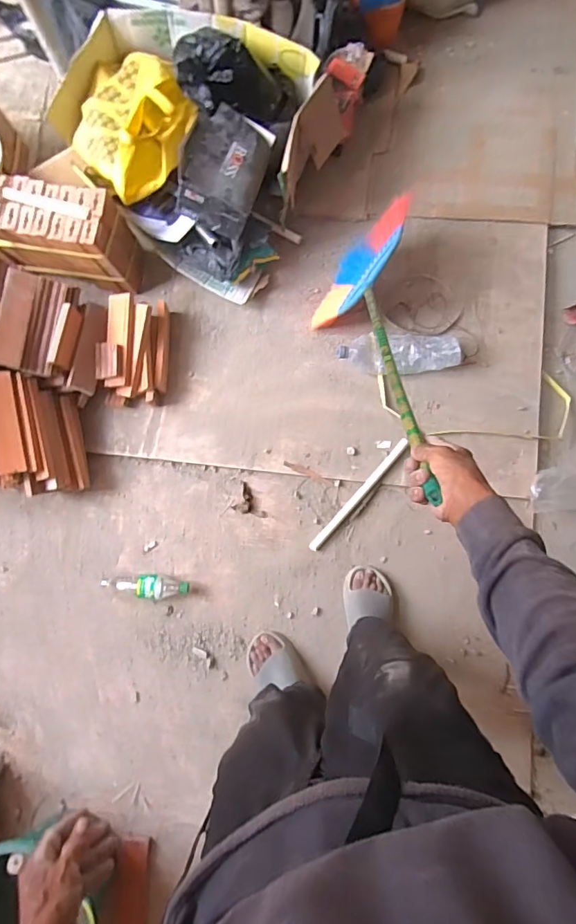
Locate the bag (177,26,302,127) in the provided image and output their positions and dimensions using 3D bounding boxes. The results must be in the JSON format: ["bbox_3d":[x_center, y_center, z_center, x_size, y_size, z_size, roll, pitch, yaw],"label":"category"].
[{"bbox_3d":[-0.109,-0.902,1.101,0.282,0.112,0.184,4,84,-25],"label":"bag"}]

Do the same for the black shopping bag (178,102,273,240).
[{"bbox_3d":[-0.149,-0.684,1.123,0.167,0.115,0.233,19,83,4],"label":"black shopping bag"}]

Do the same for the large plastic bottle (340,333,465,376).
[{"bbox_3d":[0.283,-0.279,1.236,0.303,0.062,0.105,1,85,1],"label":"large plastic bottle"}]

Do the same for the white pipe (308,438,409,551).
[{"bbox_3d":[0.183,0.084,1.222,0.026,0.021,0.362,41,87,4],"label":"white pipe"}]

